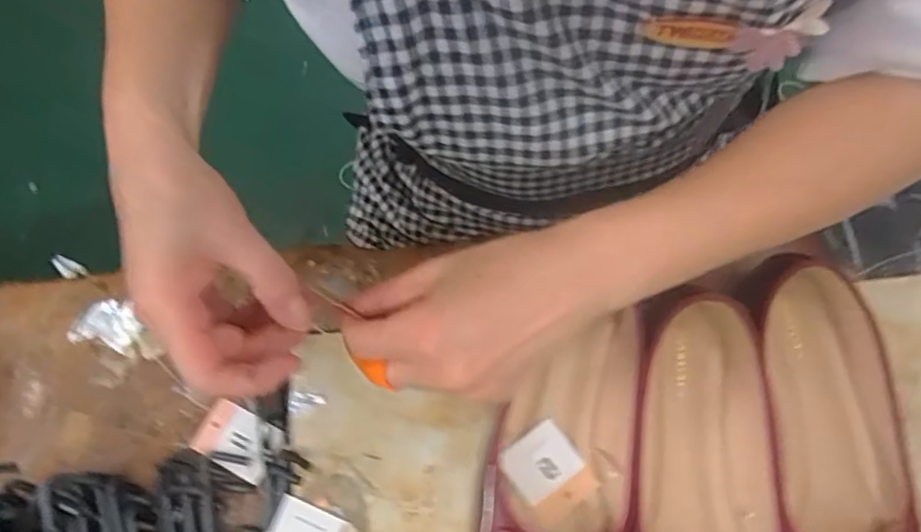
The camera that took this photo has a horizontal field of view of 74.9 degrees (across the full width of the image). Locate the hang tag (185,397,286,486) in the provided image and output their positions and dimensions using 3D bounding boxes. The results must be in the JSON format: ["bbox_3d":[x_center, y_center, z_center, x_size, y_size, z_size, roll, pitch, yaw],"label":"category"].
[{"bbox_3d":[-0.150,0.117,0.404,0.052,0.004,0.037,28,75,3],"label":"hang tag"}]

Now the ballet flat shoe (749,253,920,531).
[{"bbox_3d":[0.224,0.122,0.361,0.089,0.069,0.247,-1,74,5],"label":"ballet flat shoe"}]

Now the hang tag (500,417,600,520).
[{"bbox_3d":[0.055,0.128,0.379,0.043,0.004,0.050,-38,74,-6],"label":"hang tag"}]

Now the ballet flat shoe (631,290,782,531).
[{"bbox_3d":[0.140,0.142,0.346,0.085,0.064,0.248,1,74,5],"label":"ballet flat shoe"}]

